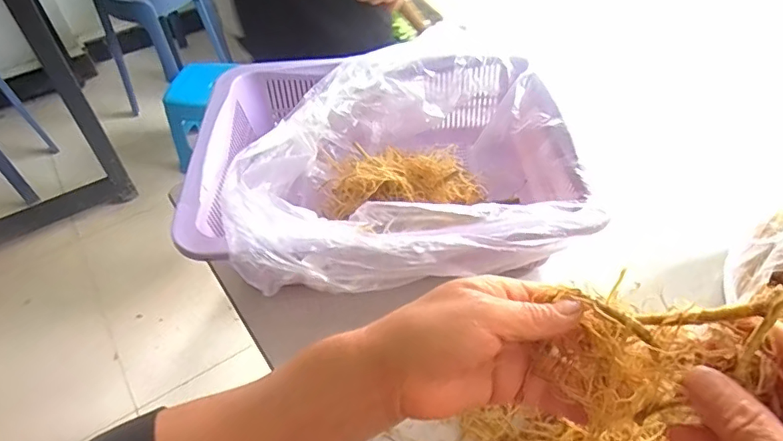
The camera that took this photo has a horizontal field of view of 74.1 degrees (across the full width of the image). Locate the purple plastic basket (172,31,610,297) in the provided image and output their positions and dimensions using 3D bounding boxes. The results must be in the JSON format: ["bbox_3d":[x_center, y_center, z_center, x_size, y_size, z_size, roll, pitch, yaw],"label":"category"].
[{"bbox_3d":[-0.010,-0.052,0.486,0.323,0.095,0.272,-7,49,-3],"label":"purple plastic basket"}]

